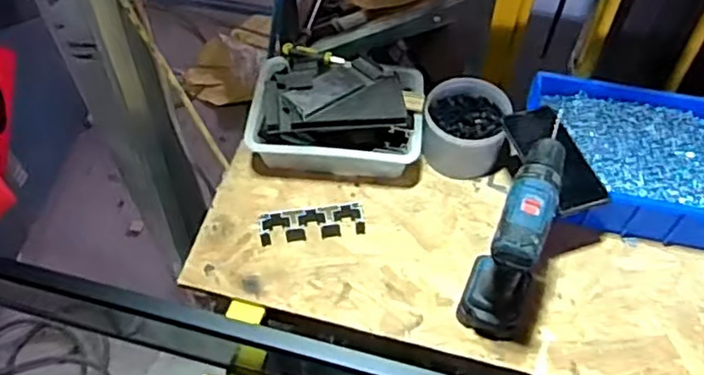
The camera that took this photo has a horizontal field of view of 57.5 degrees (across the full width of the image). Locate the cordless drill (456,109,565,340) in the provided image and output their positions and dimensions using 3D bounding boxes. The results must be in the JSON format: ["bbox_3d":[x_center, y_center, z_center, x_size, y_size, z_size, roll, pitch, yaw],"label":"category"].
[{"bbox_3d":[0.193,0.064,0.726,0.070,0.223,0.161,27,59,17],"label":"cordless drill"}]

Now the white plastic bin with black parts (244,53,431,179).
[{"bbox_3d":[-0.018,-0.106,0.913,0.235,0.101,0.165,7,55,4],"label":"white plastic bin with black parts"}]

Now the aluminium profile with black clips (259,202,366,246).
[{"bbox_3d":[-0.052,0.048,0.848,0.137,0.030,0.036,-5,55,-4],"label":"aluminium profile with black clips"}]

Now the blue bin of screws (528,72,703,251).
[{"bbox_3d":[0.391,-0.035,0.875,0.286,0.087,0.231,4,55,2],"label":"blue bin of screws"}]

